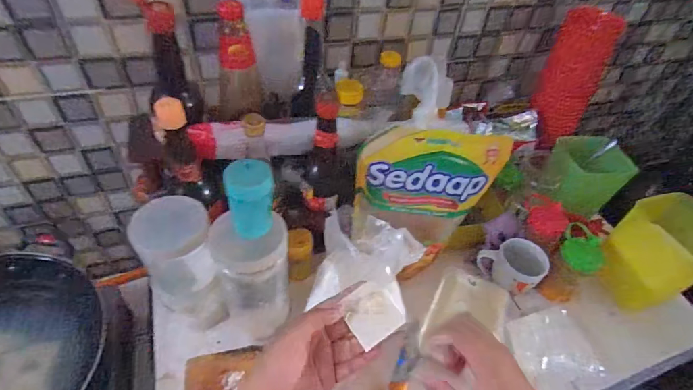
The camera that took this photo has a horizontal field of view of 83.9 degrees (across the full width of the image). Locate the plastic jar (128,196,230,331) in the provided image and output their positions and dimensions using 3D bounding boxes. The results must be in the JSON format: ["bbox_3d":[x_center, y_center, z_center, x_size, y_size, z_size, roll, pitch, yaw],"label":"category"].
[{"bbox_3d":[-0.224,0.105,0.541,0.085,0.205,0.090,4,46,-4],"label":"plastic jar"}]

